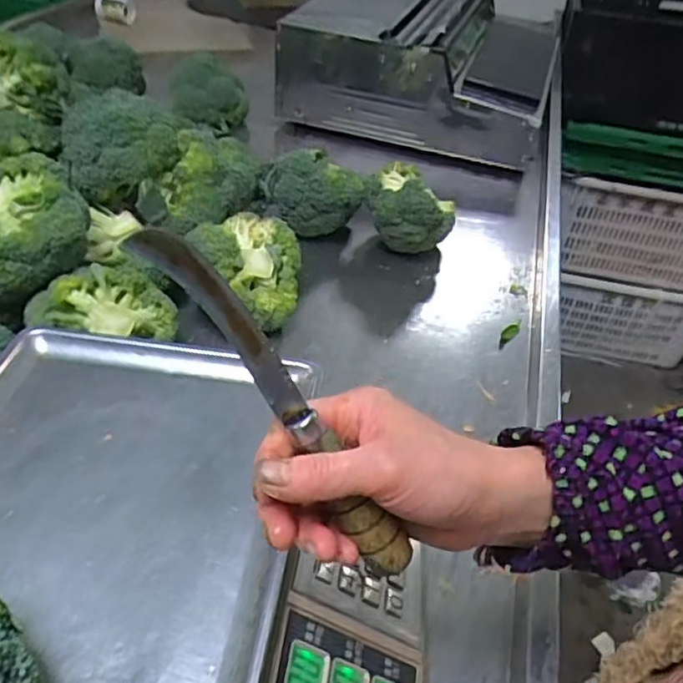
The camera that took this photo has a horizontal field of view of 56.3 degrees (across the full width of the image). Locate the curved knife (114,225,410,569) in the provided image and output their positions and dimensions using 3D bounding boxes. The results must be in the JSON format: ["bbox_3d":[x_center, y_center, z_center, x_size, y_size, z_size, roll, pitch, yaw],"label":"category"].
[{"bbox_3d":[-0.026,0.032,0.296,0.016,0.202,0.021,-19,20,45],"label":"curved knife"}]

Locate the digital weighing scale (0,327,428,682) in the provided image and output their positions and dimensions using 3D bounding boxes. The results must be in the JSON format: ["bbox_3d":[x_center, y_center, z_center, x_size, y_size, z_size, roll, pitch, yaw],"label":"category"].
[{"bbox_3d":[-0.111,0.165,0.413,0.338,0.116,0.343,10,42,3],"label":"digital weighing scale"}]

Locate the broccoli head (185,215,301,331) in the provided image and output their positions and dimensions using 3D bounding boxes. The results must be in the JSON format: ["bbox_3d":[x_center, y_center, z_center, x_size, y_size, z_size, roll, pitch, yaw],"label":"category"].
[{"bbox_3d":[-0.097,-0.072,0.687,0.104,0.121,0.101,4,42,-4],"label":"broccoli head"}]

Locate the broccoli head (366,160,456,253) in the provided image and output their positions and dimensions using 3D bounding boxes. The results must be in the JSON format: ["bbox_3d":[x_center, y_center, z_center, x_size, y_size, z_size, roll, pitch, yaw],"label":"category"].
[{"bbox_3d":[0.091,-0.172,0.840,0.114,0.106,0.115,13,42,7],"label":"broccoli head"}]

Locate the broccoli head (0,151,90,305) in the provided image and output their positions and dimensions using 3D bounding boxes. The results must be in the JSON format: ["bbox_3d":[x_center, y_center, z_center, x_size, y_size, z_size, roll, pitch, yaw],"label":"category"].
[{"bbox_3d":[-0.295,-0.107,0.570,0.123,0.077,0.111,-18,48,-26],"label":"broccoli head"}]

